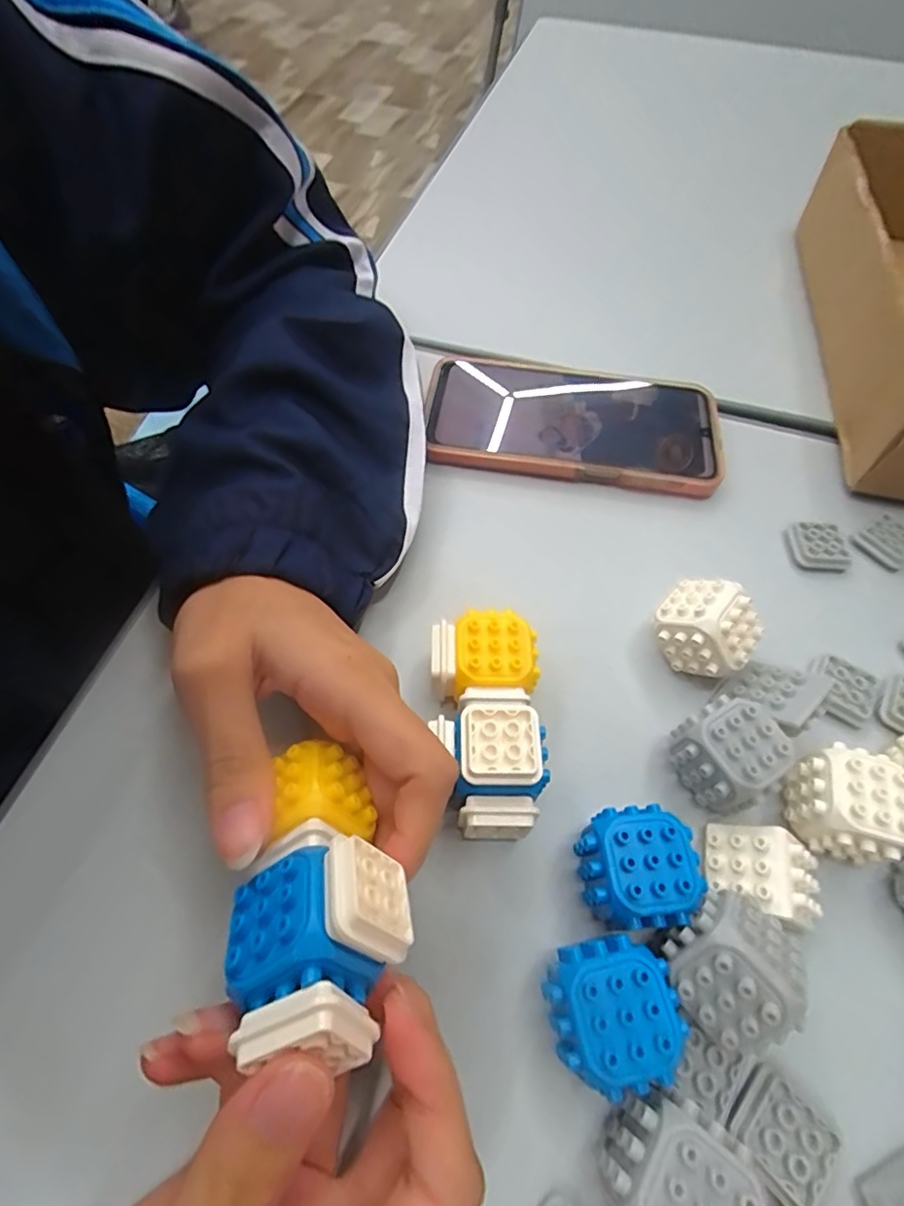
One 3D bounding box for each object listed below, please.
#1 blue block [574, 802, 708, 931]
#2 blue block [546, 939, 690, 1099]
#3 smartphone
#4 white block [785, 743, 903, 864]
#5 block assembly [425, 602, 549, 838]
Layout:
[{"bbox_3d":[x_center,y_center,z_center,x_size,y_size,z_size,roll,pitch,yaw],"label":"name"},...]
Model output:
[{"bbox_3d":[0.062,0.094,0.196,0.037,0.038,0.036,-2,60,-3],"label":"blue block"},{"bbox_3d":[0.048,0.127,0.175,0.036,0.036,0.036,-9,61,-7],"label":"blue block"},{"bbox_3d":[0.069,-0.105,0.326,0.166,0.019,0.082,8,59,4],"label":"smartphone"},{"bbox_3d":[0.146,0.077,0.209,0.031,0.036,0.033,16,61,7],"label":"white block"},{"bbox_3d":[0.013,0.047,0.219,0.040,0.045,0.081,1,60,-1],"label":"block assembly"}]

